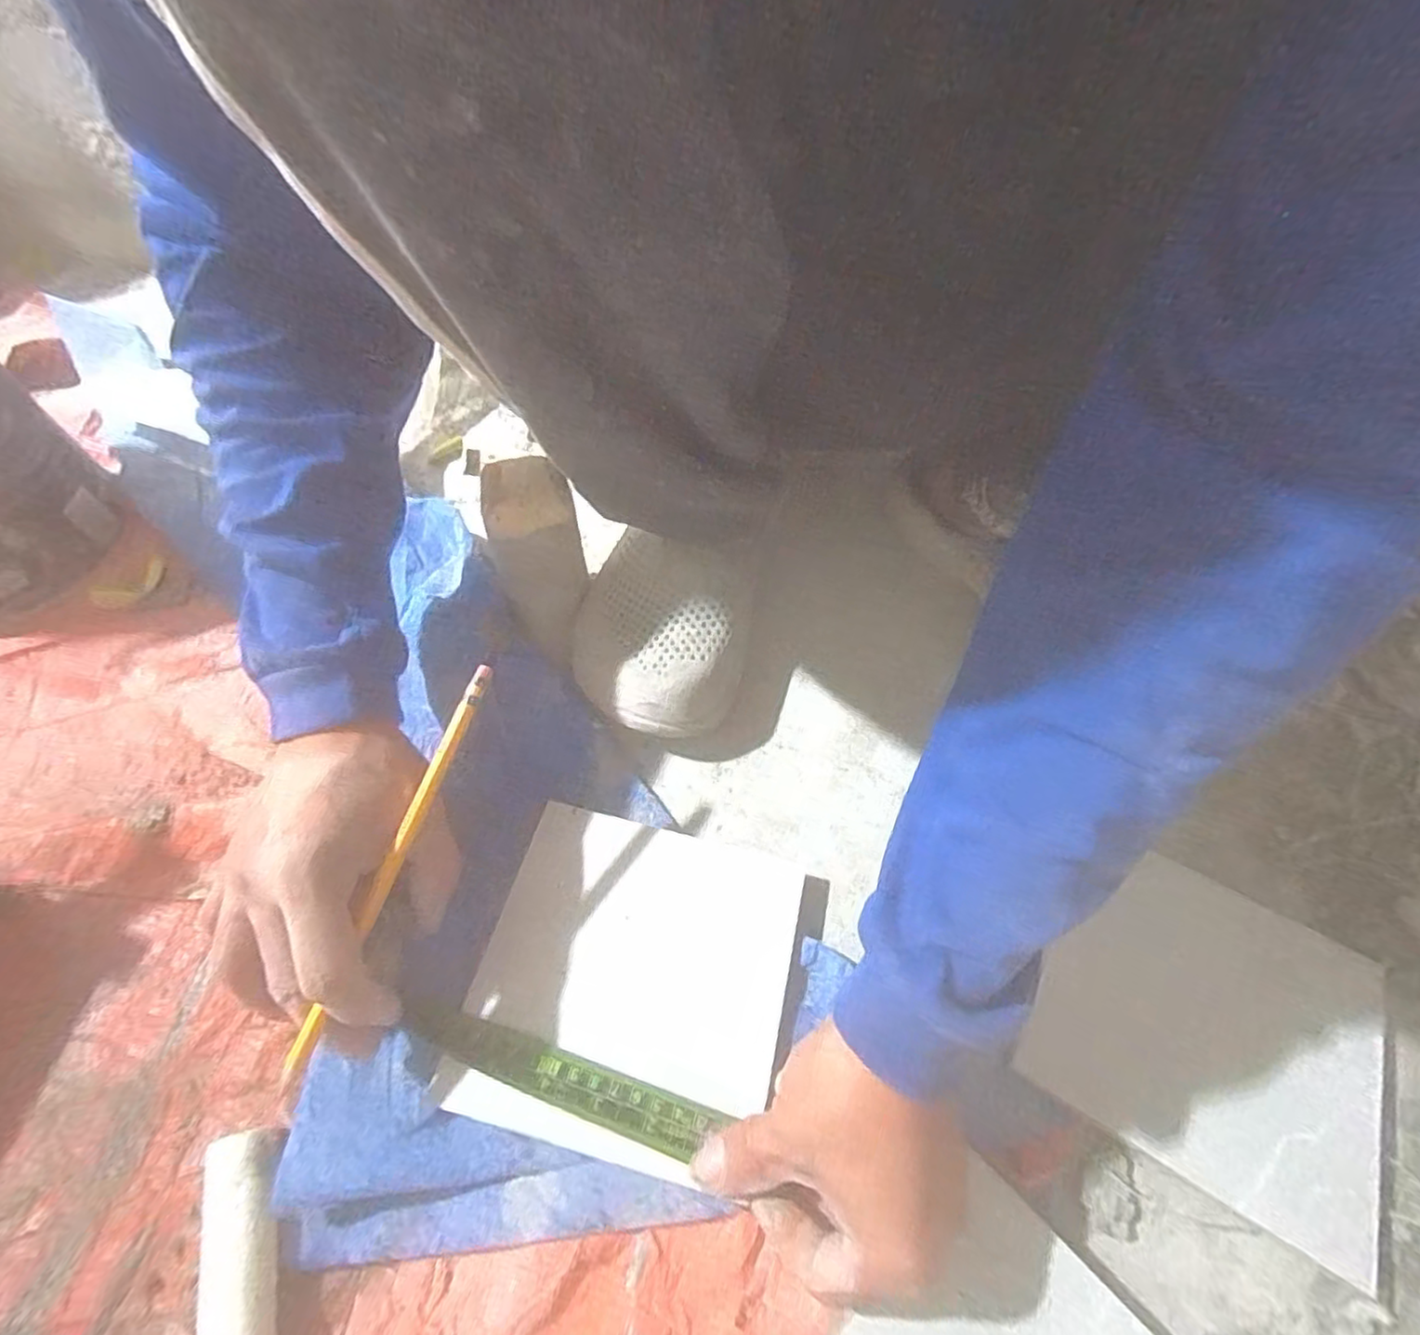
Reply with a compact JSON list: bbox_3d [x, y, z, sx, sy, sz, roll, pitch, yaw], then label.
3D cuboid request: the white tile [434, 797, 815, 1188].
[{"bbox_3d":[-0.038,0.151,0.327,0.145,0.012,0.146,12,57,7],"label":"white tile"}]

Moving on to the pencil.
[{"bbox_3d":[-0.135,0.080,0.285,0.007,0.008,0.176,18,73,11],"label":"pencil"}]

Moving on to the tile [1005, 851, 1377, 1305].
[{"bbox_3d":[0.242,0.170,0.323,0.144,0.014,0.144,28,60,17],"label":"tile"}]

